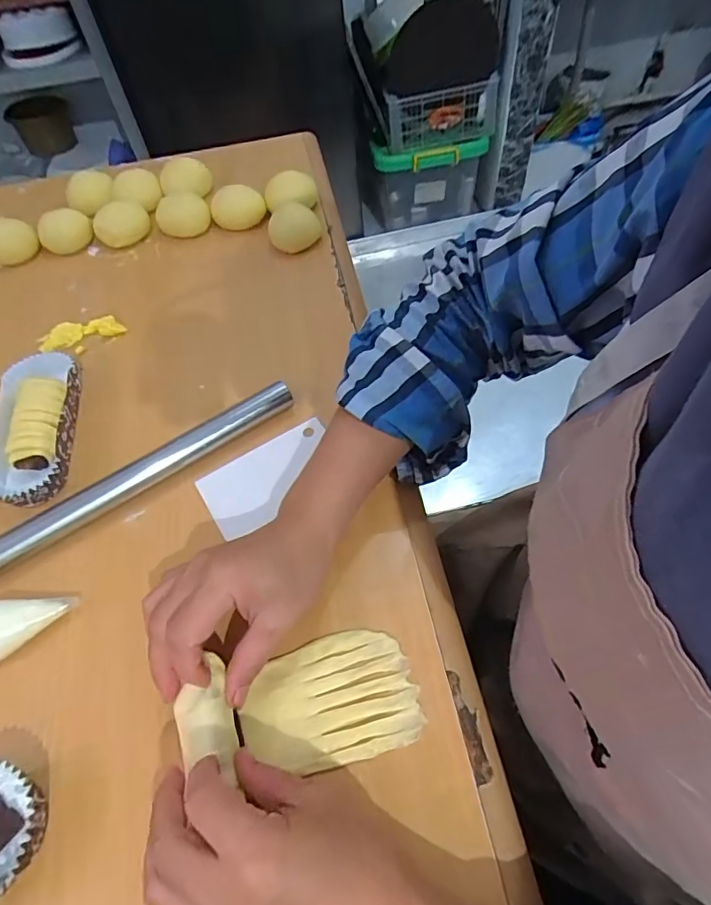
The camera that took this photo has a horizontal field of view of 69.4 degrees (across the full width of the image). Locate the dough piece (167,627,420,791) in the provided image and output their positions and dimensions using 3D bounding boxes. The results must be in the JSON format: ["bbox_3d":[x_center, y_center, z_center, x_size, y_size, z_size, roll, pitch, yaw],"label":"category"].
[{"bbox_3d":[-0.033,0.149,0.306,0.135,0.022,0.070,-4,56,-12],"label":"dough piece"}]

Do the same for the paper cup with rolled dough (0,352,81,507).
[{"bbox_3d":[-0.271,-0.025,0.424,0.066,0.029,0.146,-8,56,0],"label":"paper cup with rolled dough"}]

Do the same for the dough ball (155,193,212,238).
[{"bbox_3d":[-0.199,-0.275,0.591,0.057,0.029,0.043,5,57,8],"label":"dough ball"}]

